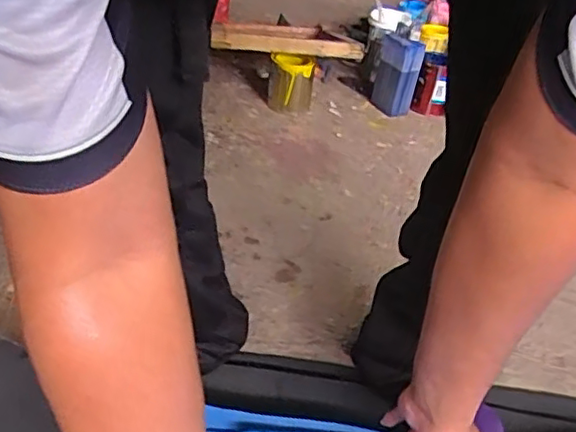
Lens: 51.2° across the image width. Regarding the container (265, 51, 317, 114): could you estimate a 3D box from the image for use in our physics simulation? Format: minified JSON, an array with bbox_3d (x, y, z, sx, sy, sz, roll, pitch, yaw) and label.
[{"bbox_3d":[0.005,-0.333,1.504,0.104,0.144,0.113,6,35,-2],"label":"container"}]

